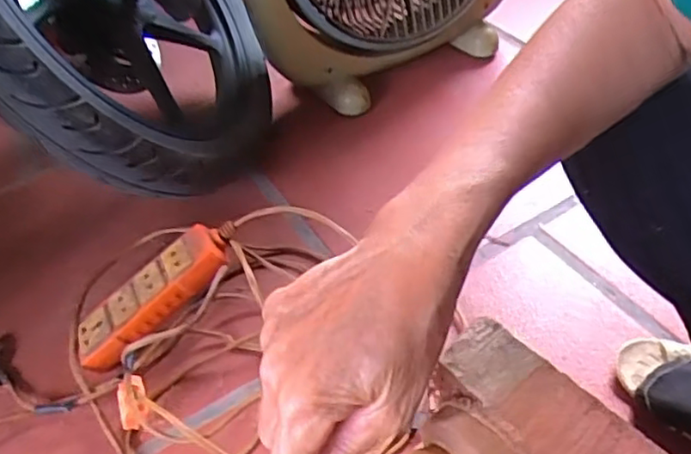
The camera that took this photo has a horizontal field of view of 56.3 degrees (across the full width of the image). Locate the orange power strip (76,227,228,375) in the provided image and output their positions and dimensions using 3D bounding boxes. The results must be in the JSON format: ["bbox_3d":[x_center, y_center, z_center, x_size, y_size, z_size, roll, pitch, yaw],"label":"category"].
[{"bbox_3d":[-0.211,0.074,0.703,0.197,0.037,0.064,-41,50,3],"label":"orange power strip"}]

